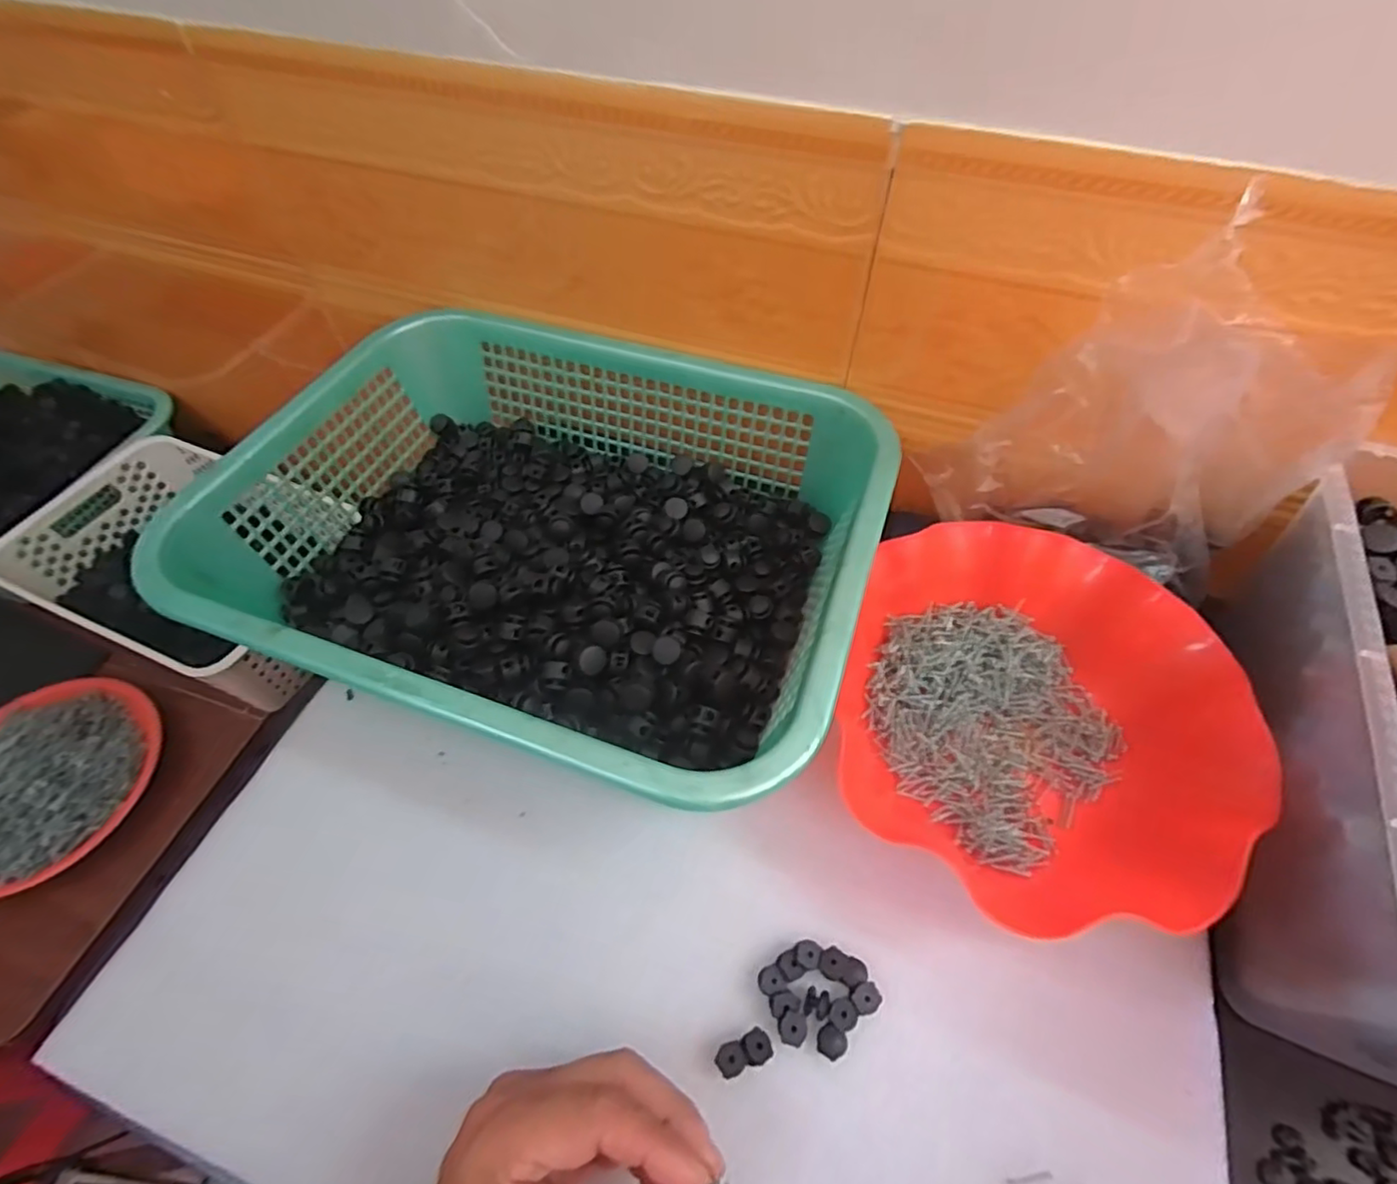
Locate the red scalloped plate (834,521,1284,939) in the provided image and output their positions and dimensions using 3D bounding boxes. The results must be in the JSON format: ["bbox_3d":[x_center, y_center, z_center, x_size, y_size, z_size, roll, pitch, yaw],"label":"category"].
[{"bbox_3d":[0.184,0.065,0.356,0.194,0.062,0.208,0,56,0],"label":"red scalloped plate"}]

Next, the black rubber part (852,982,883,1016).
[{"bbox_3d":[0.081,0.197,0.310,0.013,0.007,0.013,0,56,0],"label":"black rubber part"}]

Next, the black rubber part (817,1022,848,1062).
[{"bbox_3d":[0.063,0.212,0.301,0.014,0.004,0.013,0,56,0],"label":"black rubber part"}]

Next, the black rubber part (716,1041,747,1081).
[{"bbox_3d":[0.015,0.216,0.296,0.014,0.008,0.013,0,56,0],"label":"black rubber part"}]

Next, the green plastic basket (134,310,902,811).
[{"bbox_3d":[-0.092,-0.041,0.414,0.386,0.099,0.293,15,58,10],"label":"green plastic basket"}]

